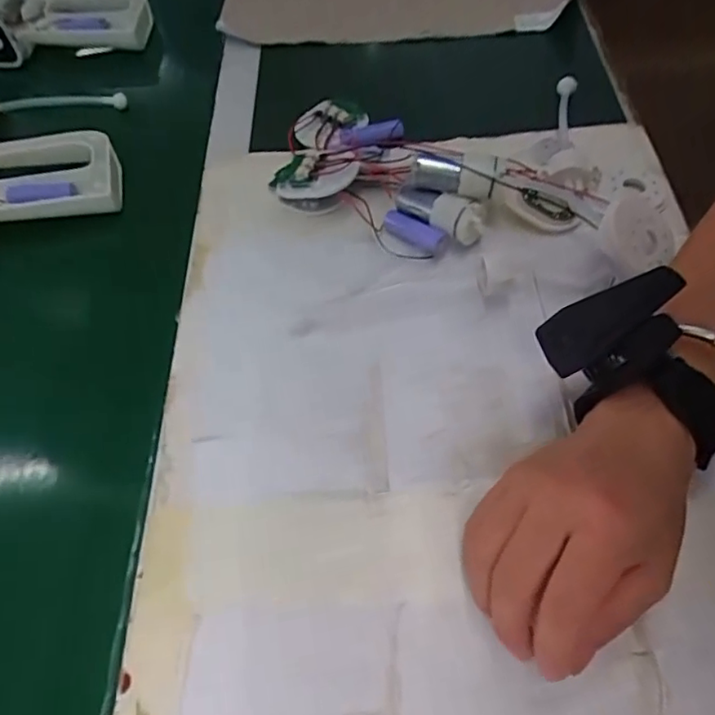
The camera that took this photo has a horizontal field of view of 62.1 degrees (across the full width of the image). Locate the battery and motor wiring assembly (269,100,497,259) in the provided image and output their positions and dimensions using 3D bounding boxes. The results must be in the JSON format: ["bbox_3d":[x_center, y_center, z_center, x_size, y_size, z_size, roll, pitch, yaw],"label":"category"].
[{"bbox_3d":[0.019,-0.145,0.433,0.179,0.052,0.126,21,60,18],"label":"battery and motor wiring assembly"}]

